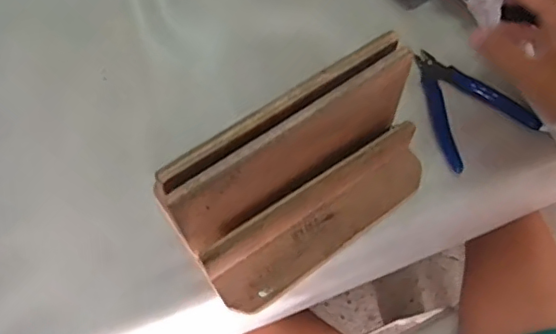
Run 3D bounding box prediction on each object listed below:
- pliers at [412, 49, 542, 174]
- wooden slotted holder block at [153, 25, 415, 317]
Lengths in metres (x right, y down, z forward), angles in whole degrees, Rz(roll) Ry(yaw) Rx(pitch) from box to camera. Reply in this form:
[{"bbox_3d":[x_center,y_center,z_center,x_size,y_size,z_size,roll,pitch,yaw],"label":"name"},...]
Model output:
[{"bbox_3d":[0.168,-0.064,0.508,0.094,0.006,0.115,-26,68,-11],"label":"pliers"},{"bbox_3d":[0.023,0.011,0.417,0.195,0.119,0.090,-33,70,-14],"label":"wooden slotted holder block"}]

